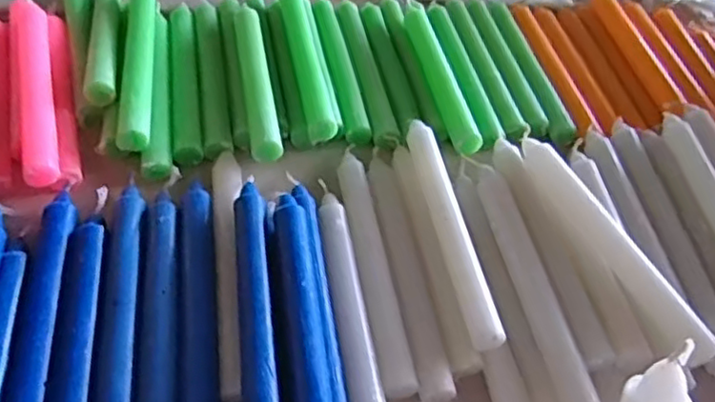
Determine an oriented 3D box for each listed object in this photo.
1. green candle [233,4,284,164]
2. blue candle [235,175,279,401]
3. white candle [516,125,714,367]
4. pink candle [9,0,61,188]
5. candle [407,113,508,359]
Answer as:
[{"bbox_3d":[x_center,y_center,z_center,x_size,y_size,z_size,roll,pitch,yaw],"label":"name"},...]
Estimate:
[{"bbox_3d":[-0.085,-0.099,0.539,0.024,0.025,0.184,-5,50,-12],"label":"green candle"},{"bbox_3d":[-0.063,0.068,0.397,0.021,0.018,0.200,-3,50,-11],"label":"blue candle"},{"bbox_3d":[0.167,0.024,0.449,0.020,0.030,0.204,-15,52,-17],"label":"white candle"},{"bbox_3d":[-0.253,-0.097,0.508,0.027,0.023,0.224,-13,52,-18],"label":"pink candle"},{"bbox_3d":[0.066,0.018,0.463,0.020,0.021,0.196,-4,50,-12],"label":"candle"}]

